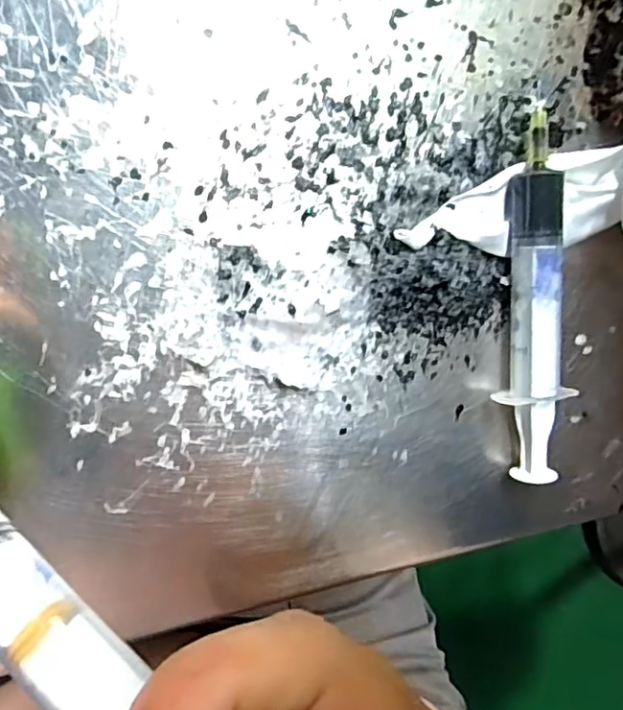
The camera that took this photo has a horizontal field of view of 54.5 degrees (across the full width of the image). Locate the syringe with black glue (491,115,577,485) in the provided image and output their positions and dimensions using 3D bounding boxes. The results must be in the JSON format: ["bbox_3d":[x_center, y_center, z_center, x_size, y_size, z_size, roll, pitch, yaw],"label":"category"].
[{"bbox_3d":[0.077,-0.016,0.213,0.019,0.020,0.123,-3,101,-8],"label":"syringe with black glue"}]

